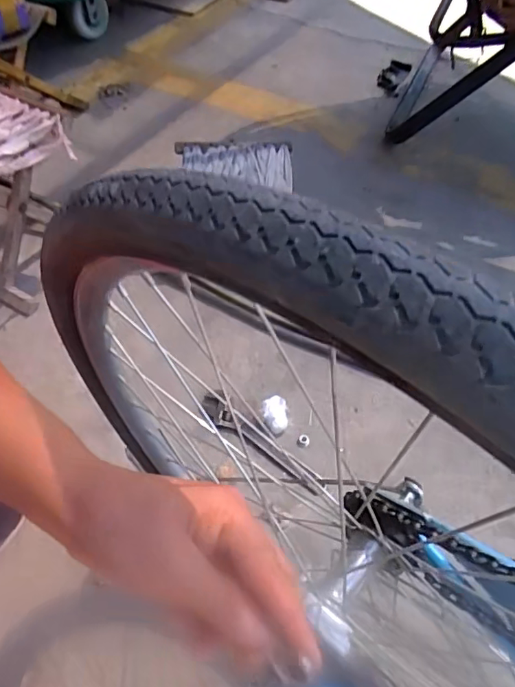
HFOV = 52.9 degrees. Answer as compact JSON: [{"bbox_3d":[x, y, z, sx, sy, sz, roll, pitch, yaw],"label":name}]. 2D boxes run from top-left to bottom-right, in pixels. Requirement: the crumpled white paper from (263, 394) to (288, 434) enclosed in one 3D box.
[{"bbox_3d":[0.026,0.115,0.840,0.043,0.045,0.053,-10,53,-3],"label":"crumpled white paper"}]

